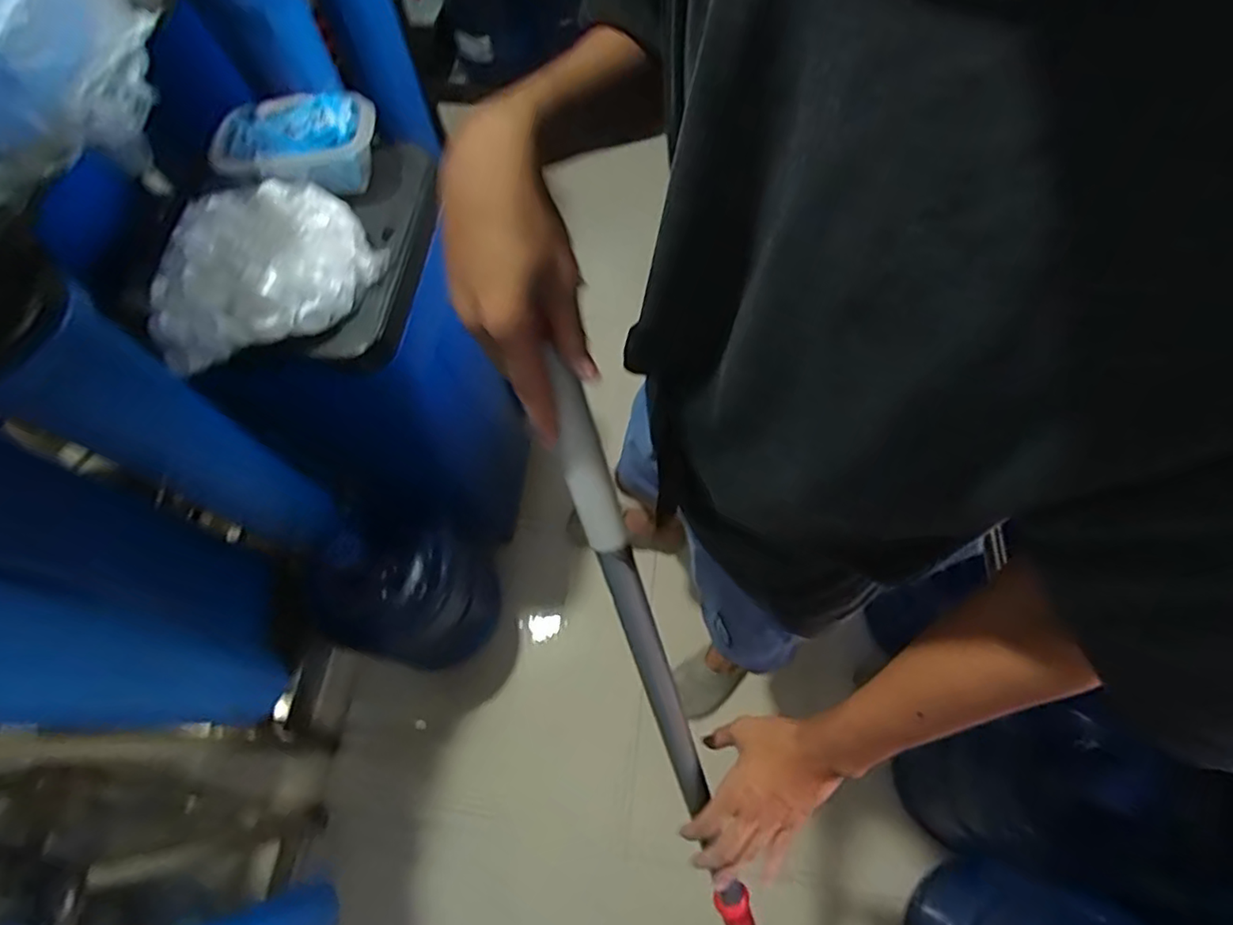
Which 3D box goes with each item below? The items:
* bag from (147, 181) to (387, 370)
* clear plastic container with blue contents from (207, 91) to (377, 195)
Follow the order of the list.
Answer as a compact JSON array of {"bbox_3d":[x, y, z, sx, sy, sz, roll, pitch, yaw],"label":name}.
[{"bbox_3d":[-0.380,-0.217,0.681,0.211,0.066,0.220,-1,66,2],"label":"bag"},{"bbox_3d":[-0.381,-0.386,0.748,0.181,0.074,0.114,-8,66,-1],"label":"clear plastic container with blue contents"}]

